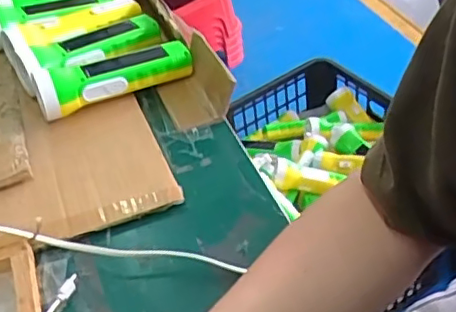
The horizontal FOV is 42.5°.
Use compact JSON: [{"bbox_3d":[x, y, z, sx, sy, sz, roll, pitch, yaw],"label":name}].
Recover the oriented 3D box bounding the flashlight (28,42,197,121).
[{"bbox_3d":[-0.122,-0.086,0.628,0.167,0.049,0.050,-23,45,-19],"label":"flashlight"}]

